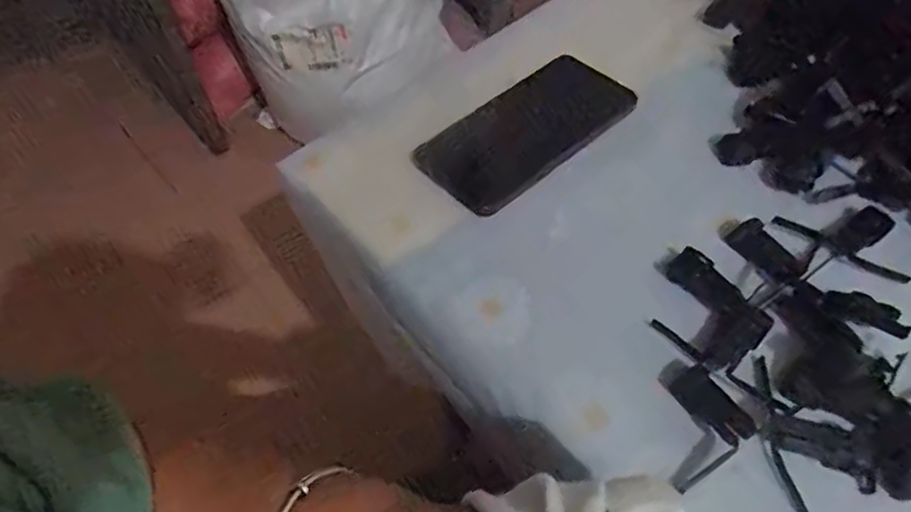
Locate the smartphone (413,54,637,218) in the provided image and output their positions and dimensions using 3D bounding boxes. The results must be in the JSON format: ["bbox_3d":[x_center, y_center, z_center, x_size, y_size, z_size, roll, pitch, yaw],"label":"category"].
[{"bbox_3d":[0.057,-0.098,0.459,0.172,0.009,0.078,-38,63,-22],"label":"smartphone"}]

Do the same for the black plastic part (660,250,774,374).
[{"bbox_3d":[0.148,0.028,0.362,0.045,0.011,0.068,-28,59,-17],"label":"black plastic part"}]

